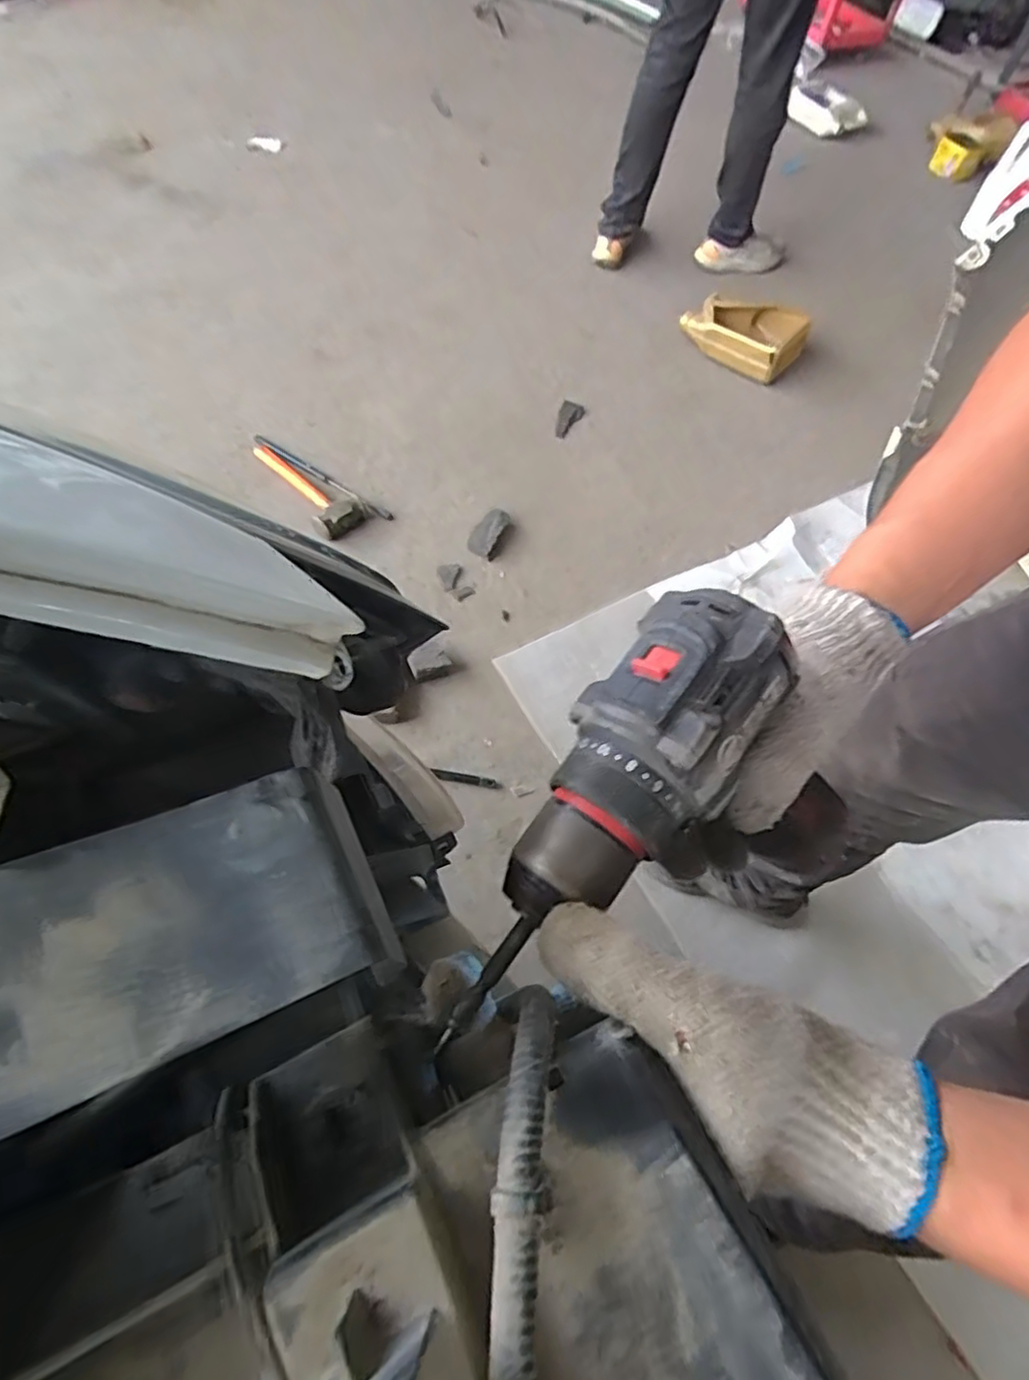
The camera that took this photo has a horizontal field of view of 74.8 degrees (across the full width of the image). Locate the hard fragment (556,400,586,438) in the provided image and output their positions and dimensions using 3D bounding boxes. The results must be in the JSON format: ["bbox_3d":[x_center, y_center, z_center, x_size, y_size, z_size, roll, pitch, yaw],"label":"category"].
[{"bbox_3d":[0.133,-0.665,1.651,0.057,0.027,0.132,18,58,6],"label":"hard fragment"}]

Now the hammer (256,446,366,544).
[{"bbox_3d":[-0.438,-0.439,1.444,0.106,0.047,0.286,-35,67,-24],"label":"hammer"}]

